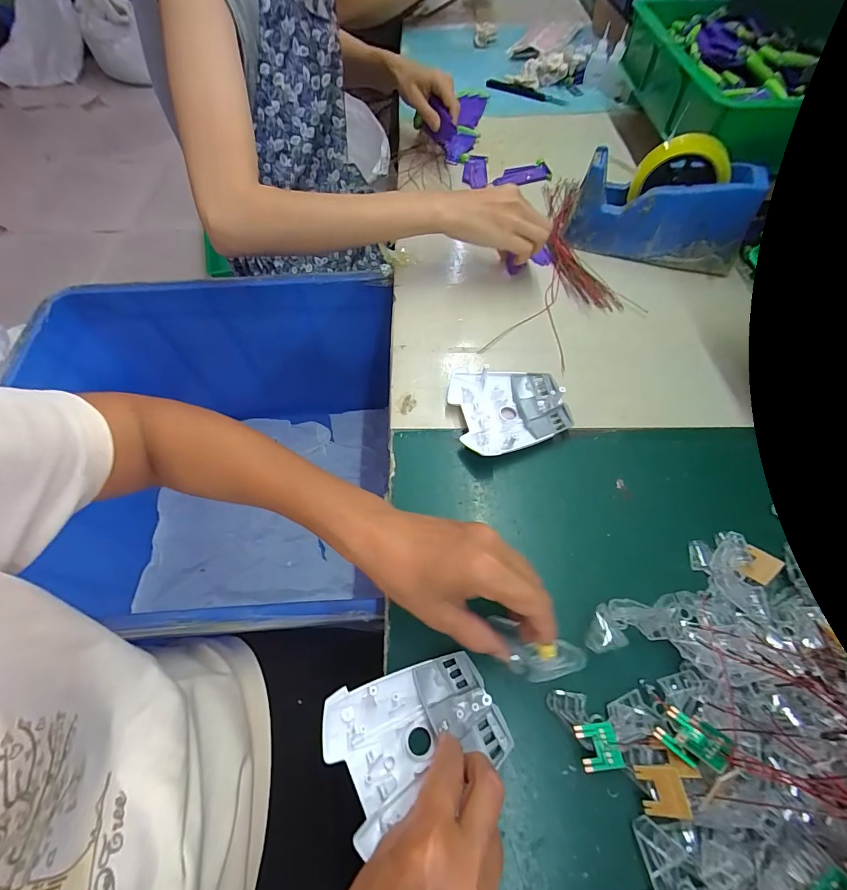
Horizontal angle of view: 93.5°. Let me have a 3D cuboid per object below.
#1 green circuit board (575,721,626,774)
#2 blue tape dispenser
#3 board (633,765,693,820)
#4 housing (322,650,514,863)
[{"bbox_3d":[0.116,0.199,0.263,0.026,0.004,0.025,-6,52,-2],"label":"green circuit board"},{"bbox_3d":[0.285,-0.290,0.479,0.195,0.112,0.068,20,63,11],"label":"blue tape dispenser"},{"bbox_3d":[0.150,0.217,0.250,0.026,0.004,0.024,-16,61,21],"label":"board"},{"bbox_3d":[-0.005,0.190,0.266,0.109,0.022,0.077,-22,63,-12],"label":"housing"}]

